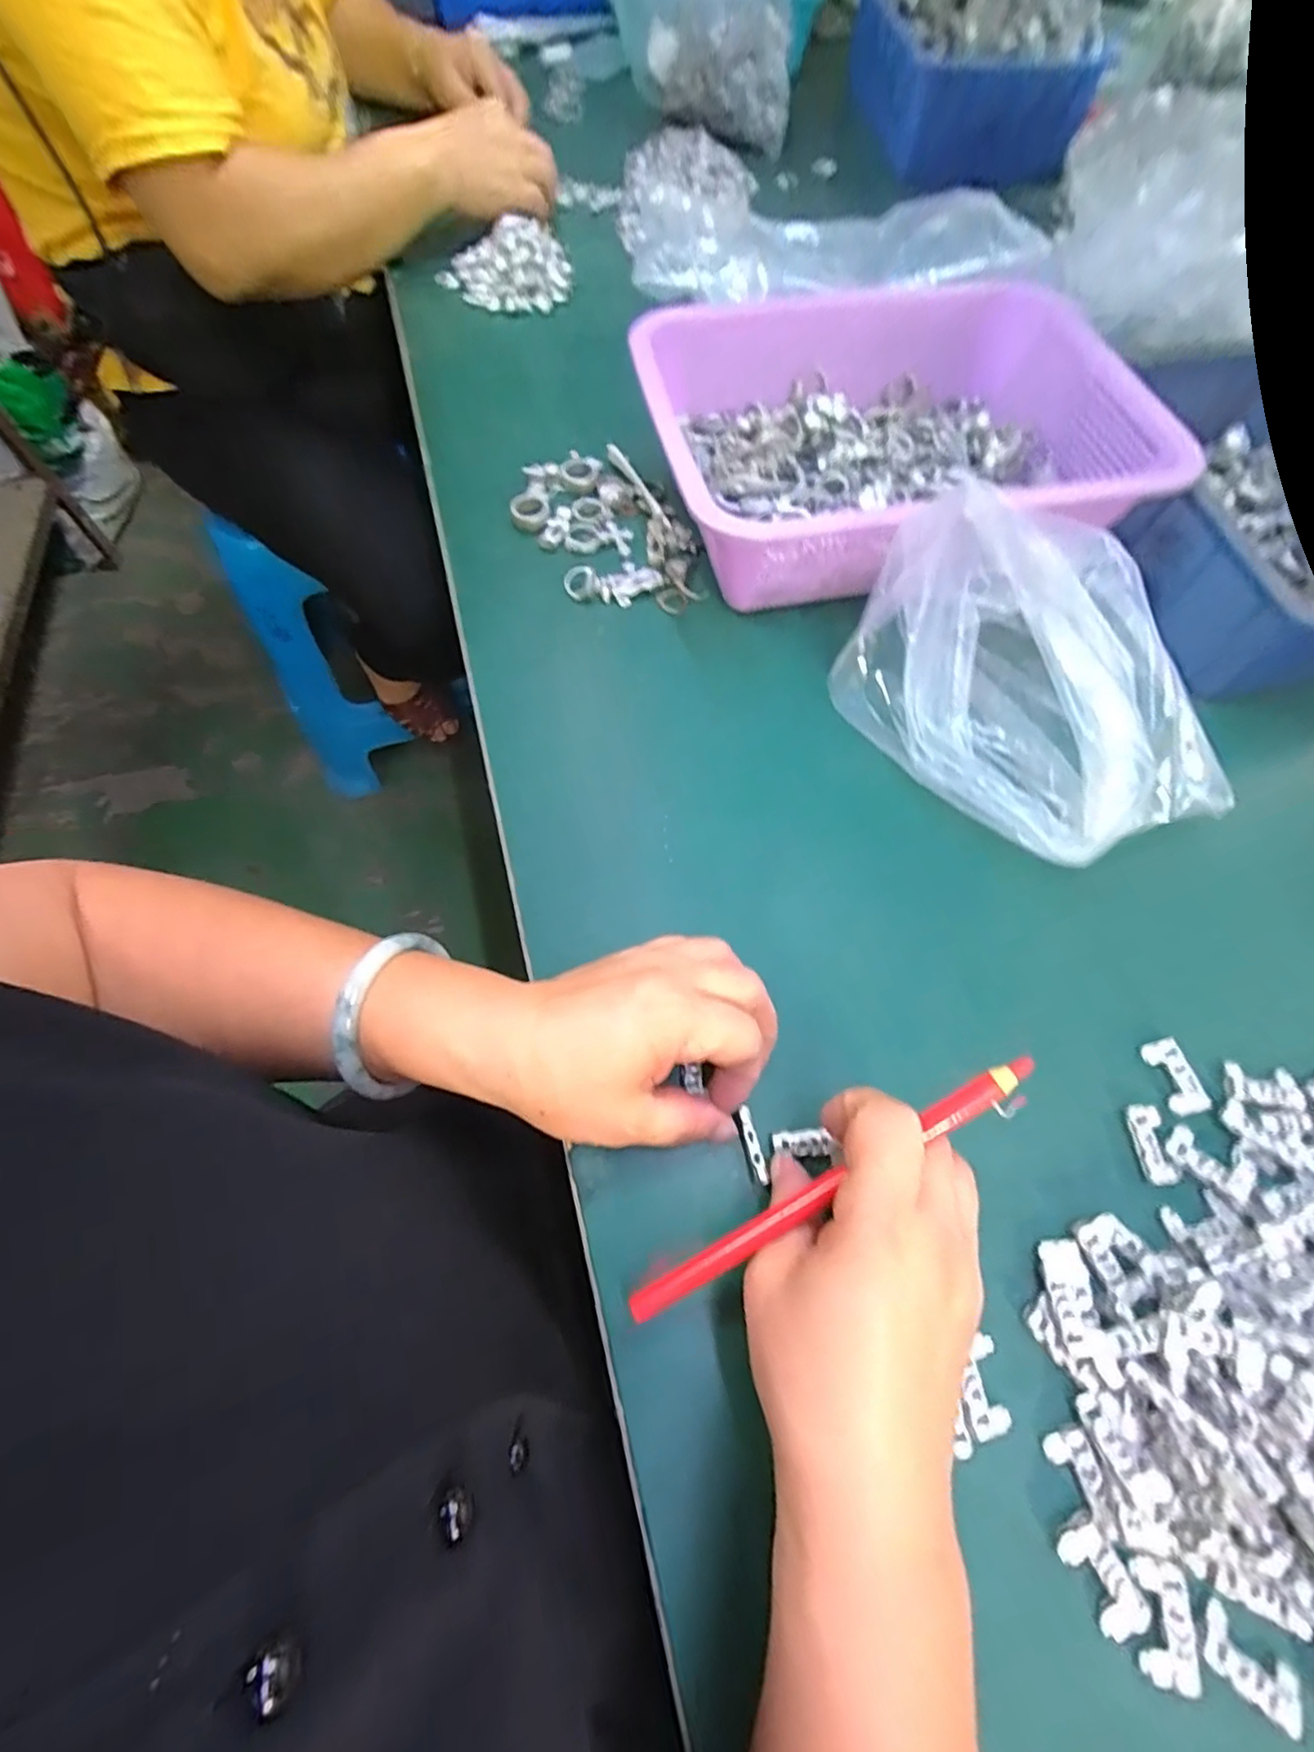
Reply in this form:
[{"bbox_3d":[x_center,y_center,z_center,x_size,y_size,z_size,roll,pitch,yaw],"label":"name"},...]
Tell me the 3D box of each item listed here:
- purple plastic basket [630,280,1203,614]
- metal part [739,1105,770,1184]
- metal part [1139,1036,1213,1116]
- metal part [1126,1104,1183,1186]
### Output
[{"bbox_3d":[0.148,-0.279,0.411,0.304,0.070,0.241,-5,65,-4],"label":"purple plastic basket"},{"bbox_3d":[0.040,0.113,0.265,0.005,0.006,0.029,-13,61,-4],"label":"metal part"},{"bbox_3d":[0.235,0.091,0.287,0.018,0.005,0.031,-13,66,-7],"label":"metal part"},{"bbox_3d":[0.215,0.116,0.275,0.015,0.004,0.031,0,65,-1],"label":"metal part"}]

